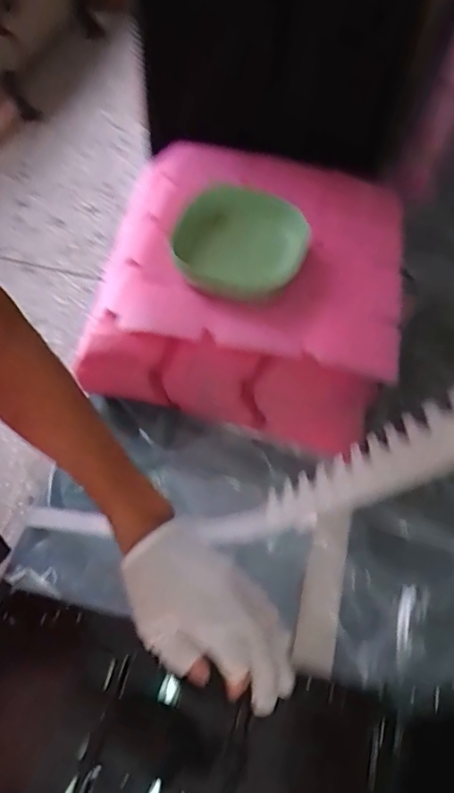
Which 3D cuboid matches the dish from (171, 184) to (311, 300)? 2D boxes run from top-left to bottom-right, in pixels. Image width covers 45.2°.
[{"bbox_3d":[0.012,-0.174,0.613,0.151,0.045,0.153,20,60,9],"label":"dish"}]

